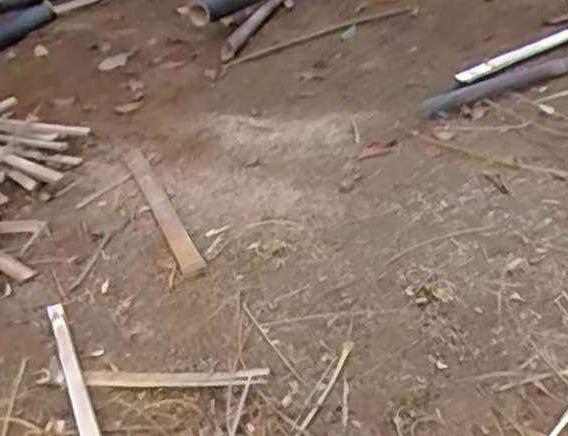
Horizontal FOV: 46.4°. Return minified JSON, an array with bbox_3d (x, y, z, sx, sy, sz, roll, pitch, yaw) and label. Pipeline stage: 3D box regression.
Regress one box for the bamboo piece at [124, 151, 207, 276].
[{"bbox_3d":[-0.263,-0.032,1.401,0.046,0.012,0.517,-17,33,-17],"label":"bamboo piece"}]

